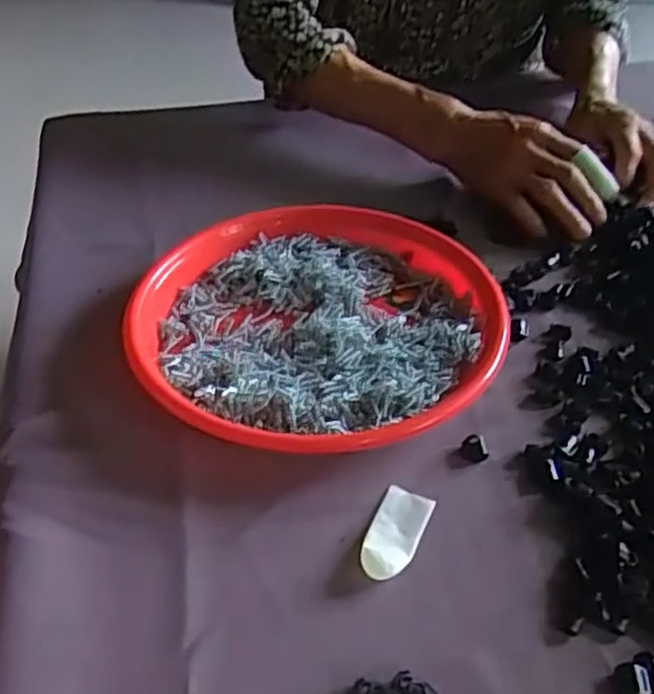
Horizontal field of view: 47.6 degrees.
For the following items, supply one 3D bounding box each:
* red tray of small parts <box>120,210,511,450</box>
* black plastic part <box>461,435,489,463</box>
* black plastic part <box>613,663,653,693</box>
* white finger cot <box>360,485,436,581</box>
[{"bbox_3d":[-0.007,-0.018,0.489,0.235,0.031,0.223,-7,42,-5],"label":"red tray of small parts"},{"bbox_3d":[0.084,0.057,0.421,0.014,0.007,0.015,-5,42,-3],"label":"black plastic part"},{"bbox_3d":[0.132,0.145,0.319,0.016,0.006,0.015,-1,42,2],"label":"black plastic part"},{"bbox_3d":[0.035,0.094,0.378,0.025,0.008,0.054,15,45,19],"label":"white finger cot"}]

